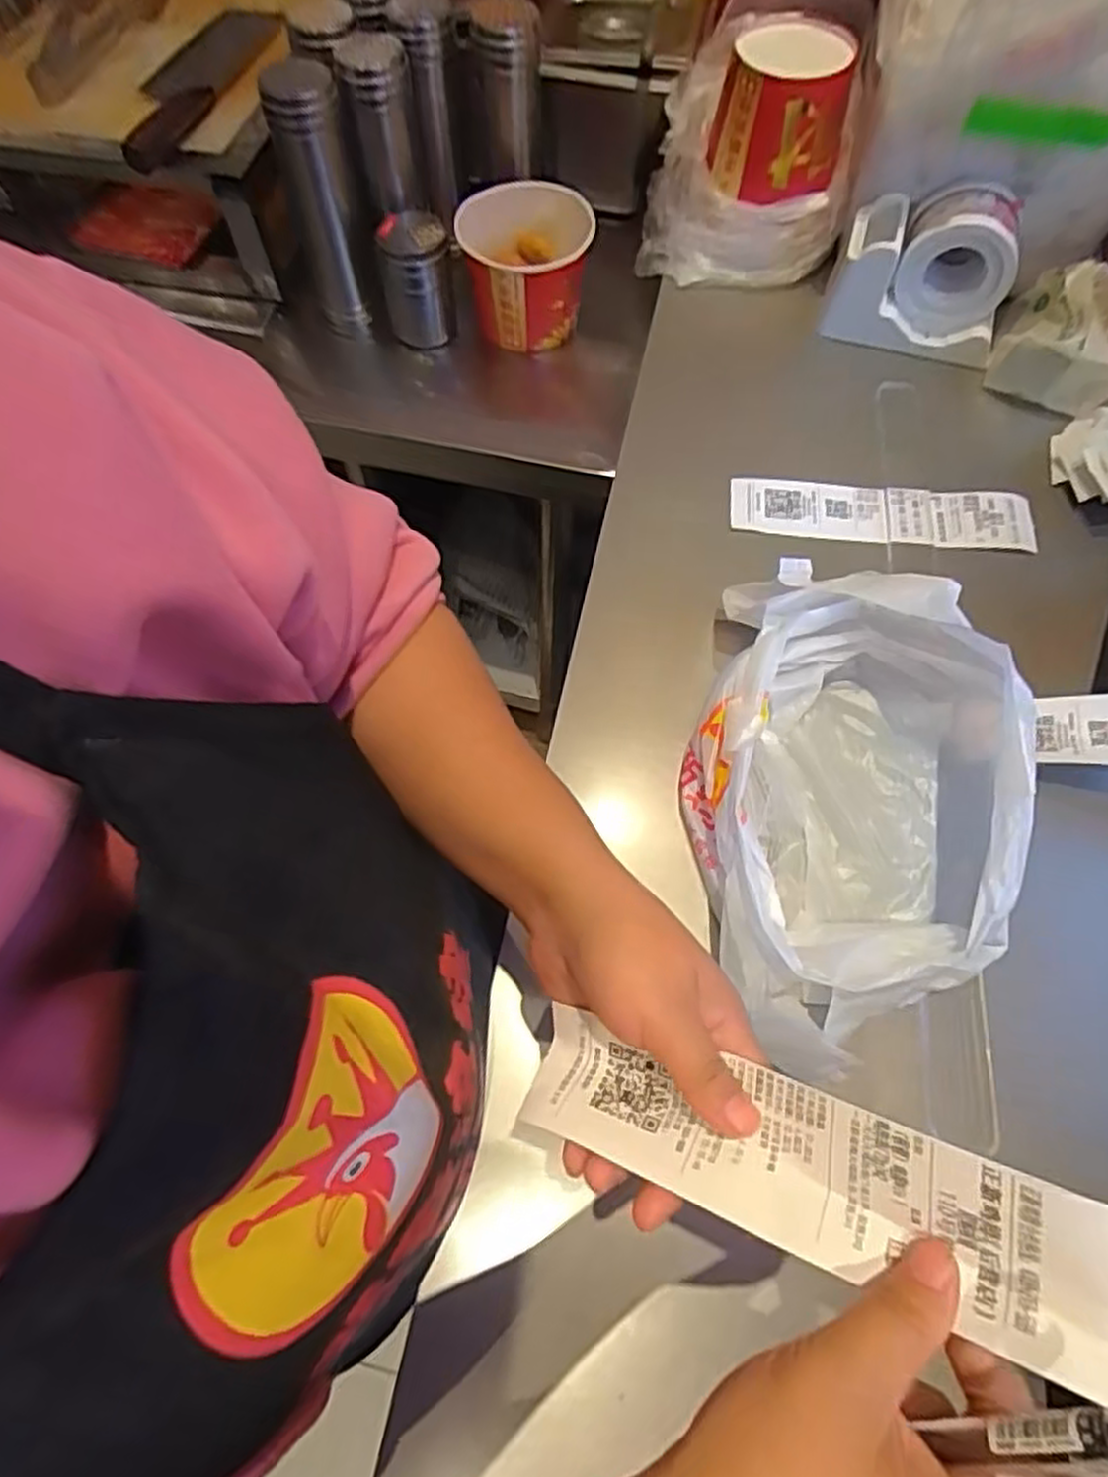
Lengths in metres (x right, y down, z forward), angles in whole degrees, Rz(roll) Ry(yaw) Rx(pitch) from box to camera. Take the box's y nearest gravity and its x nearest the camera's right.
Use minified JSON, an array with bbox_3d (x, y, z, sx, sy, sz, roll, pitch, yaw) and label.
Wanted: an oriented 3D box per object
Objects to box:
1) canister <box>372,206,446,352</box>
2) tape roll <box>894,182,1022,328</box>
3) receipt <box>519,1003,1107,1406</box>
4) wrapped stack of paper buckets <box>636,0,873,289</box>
[{"bbox_3d":[-0.136,-0.455,0.753,0.067,0.096,0.073,-9,66,-4],"label":"canister"},{"bbox_3d":[0.345,-0.414,0.646,0.091,0.085,0.067,15,67,7],"label":"tape roll"},{"bbox_3d":[0.078,0.145,0.257,0.203,0.023,0.050,3,62,36],"label":"receipt"},{"bbox_3d":[0.186,-0.548,0.702,0.181,0.160,0.182,10,66,4],"label":"wrapped stack of paper buckets"}]

